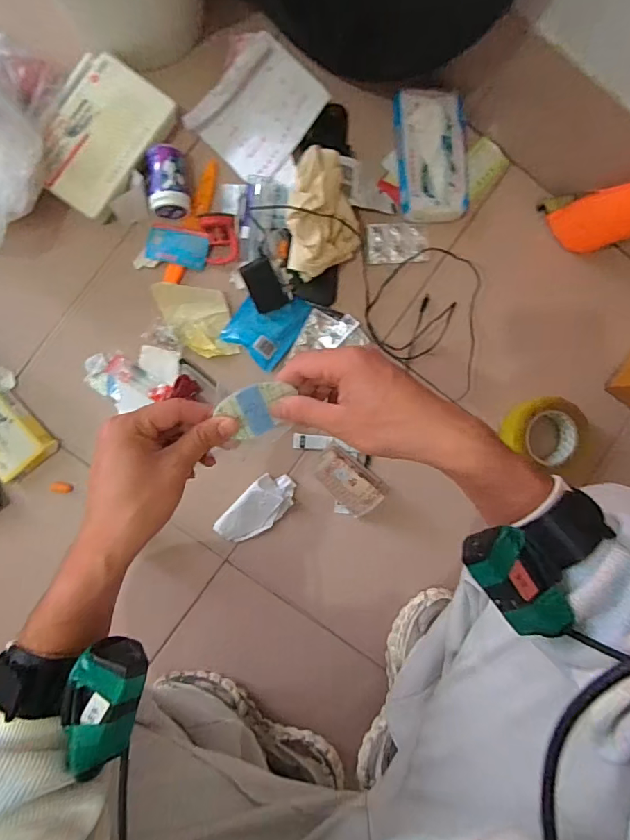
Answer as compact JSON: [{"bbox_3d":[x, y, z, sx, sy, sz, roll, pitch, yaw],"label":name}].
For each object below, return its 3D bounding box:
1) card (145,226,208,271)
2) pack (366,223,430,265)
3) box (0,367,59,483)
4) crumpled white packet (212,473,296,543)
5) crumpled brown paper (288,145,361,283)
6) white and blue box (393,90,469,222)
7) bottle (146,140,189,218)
[{"bbox_3d":[-0.198,-0.247,0.676,0.085,0.005,0.045,14,101,-3],"label":"card"},{"bbox_3d":[0.126,-0.266,0.709,0.095,0.009,0.058,-2,91,-5],"label":"pack"},{"bbox_3d":[-0.436,0.008,0.655,0.093,0.024,0.139,-37,94,-3],"label":"box"},{"bbox_3d":[-0.083,0.132,0.688,0.062,0.012,0.126,45,86,-8],"label":"crumpled white packet"},{"bbox_3d":[0.011,-0.276,0.649,0.101,0.094,0.152,-3,92,-6],"label":"crumpled brown paper"},{"bbox_3d":[0.170,-0.384,0.687,0.102,0.046,0.180,-6,92,-5],"label":"white and blue box"},{"bbox_3d":[-0.204,-0.330,0.656,0.054,0.044,0.090,-4,92,-6],"label":"bottle"}]

